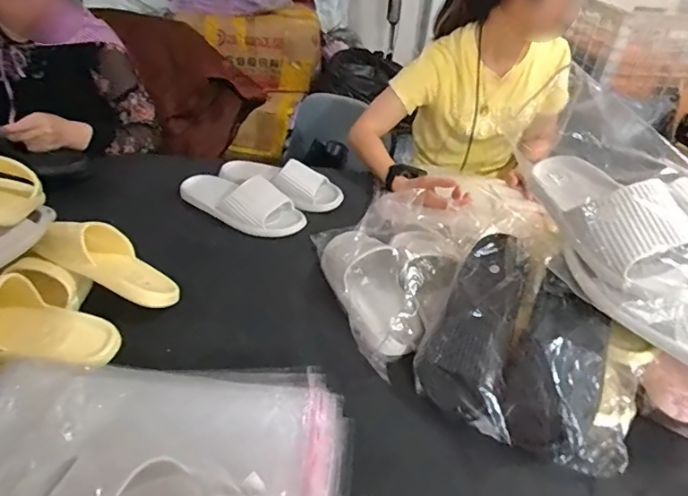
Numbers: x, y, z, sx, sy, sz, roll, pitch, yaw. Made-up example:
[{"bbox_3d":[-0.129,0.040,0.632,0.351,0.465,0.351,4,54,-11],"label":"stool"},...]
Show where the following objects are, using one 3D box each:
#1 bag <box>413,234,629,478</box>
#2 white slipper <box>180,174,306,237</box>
[{"bbox_3d":[0.242,0.120,0.649,0.260,0.090,0.260,20,77,19],"label":"bag"},{"bbox_3d":[-0.210,-0.095,0.998,0.272,0.073,0.113,24,40,23],"label":"white slipper"}]

